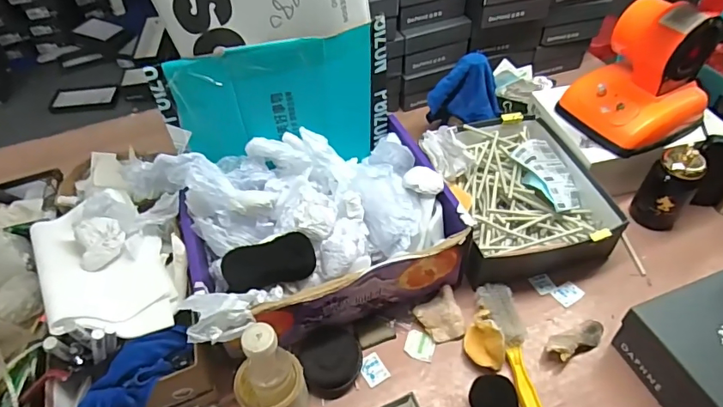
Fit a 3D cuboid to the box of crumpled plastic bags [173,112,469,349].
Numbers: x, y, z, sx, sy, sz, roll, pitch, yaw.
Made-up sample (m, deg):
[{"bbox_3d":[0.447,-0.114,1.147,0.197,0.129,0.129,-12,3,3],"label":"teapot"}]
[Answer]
[{"bbox_3d":[-0.070,0.037,0.771,0.414,0.172,0.311,-22,50,-17],"label":"box of crumpled plastic bags"}]

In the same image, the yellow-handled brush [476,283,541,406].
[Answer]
[{"bbox_3d":[0.226,0.216,0.707,0.053,0.033,0.227,-8,48,-5],"label":"yellow-handled brush"}]

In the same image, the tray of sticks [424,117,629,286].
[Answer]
[{"bbox_3d":[0.272,-0.022,0.875,0.269,0.100,0.321,-12,48,-8],"label":"tray of sticks"}]

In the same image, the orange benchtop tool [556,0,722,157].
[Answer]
[{"bbox_3d":[0.488,-0.217,0.847,0.180,0.228,0.170,-23,51,-18],"label":"orange benchtop tool"}]

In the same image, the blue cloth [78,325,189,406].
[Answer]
[{"bbox_3d":[-0.292,0.226,0.624,0.082,0.040,0.152,14,50,14],"label":"blue cloth"}]

